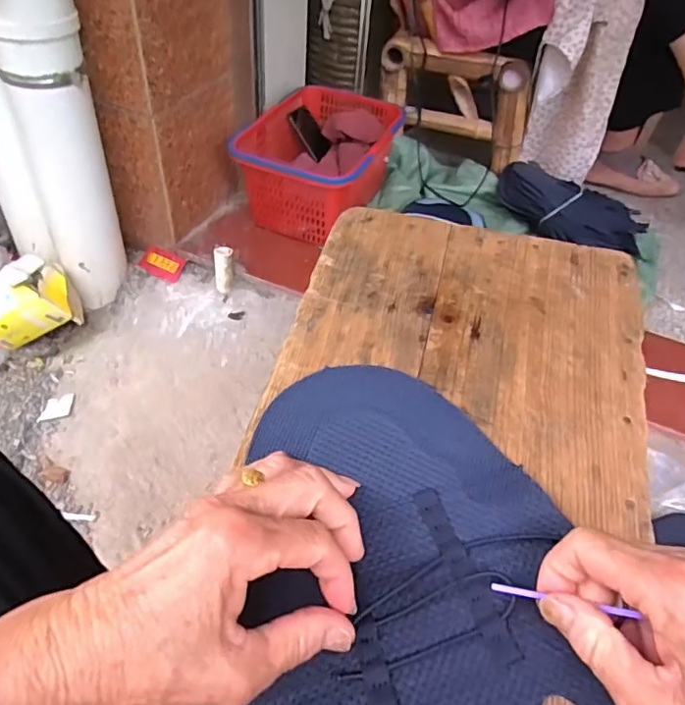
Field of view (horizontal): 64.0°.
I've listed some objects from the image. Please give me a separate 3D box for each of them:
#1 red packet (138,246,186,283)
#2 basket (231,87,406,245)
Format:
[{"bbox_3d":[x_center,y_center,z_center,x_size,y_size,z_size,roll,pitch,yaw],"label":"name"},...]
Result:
[{"bbox_3d":[-0.340,-0.167,1.033,0.088,0.009,0.053,22,84,14],"label":"red packet"},{"bbox_3d":[-0.032,-0.405,1.110,0.248,0.160,0.402,20,48,12],"label":"basket"}]

